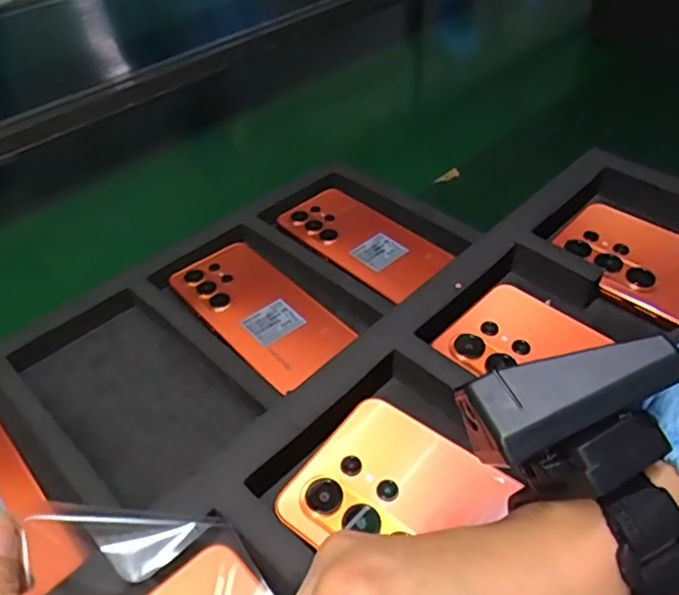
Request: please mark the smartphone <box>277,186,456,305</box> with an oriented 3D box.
[{"bbox_3d":[0.021,-0.056,0.536,0.080,0.005,0.161,-33,52,-28],"label":"smartphone"}]

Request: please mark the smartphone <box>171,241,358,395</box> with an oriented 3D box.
[{"bbox_3d":[-0.063,0.007,0.470,0.078,0.004,0.157,-32,52,-27],"label":"smartphone"}]

